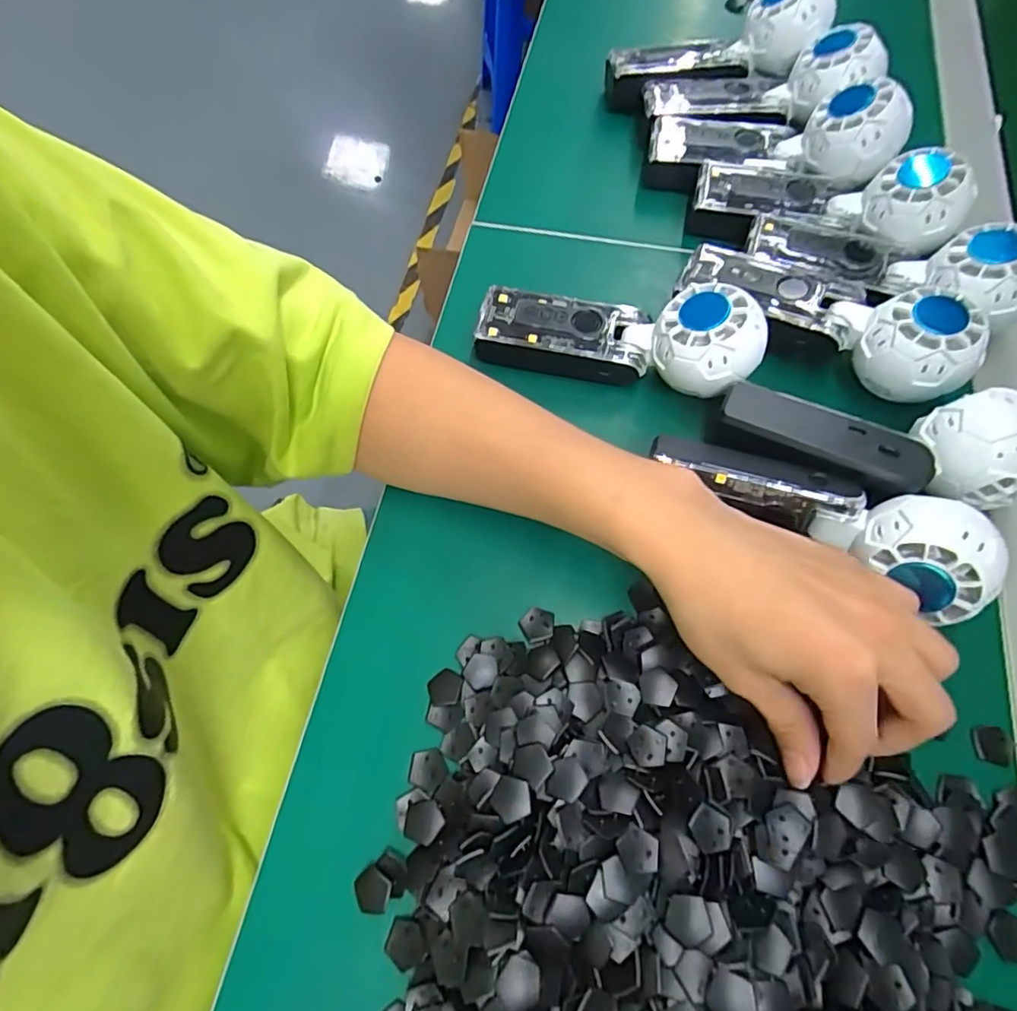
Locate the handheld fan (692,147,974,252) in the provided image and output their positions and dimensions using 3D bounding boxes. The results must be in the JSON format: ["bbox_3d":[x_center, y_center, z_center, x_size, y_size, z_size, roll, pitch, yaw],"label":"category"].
[{"bbox_3d":[0.210,-0.210,0.374,0.162,0.038,0.055,16,68,8],"label":"handheld fan"}]

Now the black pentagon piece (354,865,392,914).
[{"bbox_3d":[-0.063,0.178,0.264,0.018,0.004,0.017,39,73,16],"label":"black pentagon piece"}]

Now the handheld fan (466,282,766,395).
[{"bbox_3d":[0.063,-0.108,0.345,0.168,0.051,0.056,16,68,8],"label":"handheld fan"}]

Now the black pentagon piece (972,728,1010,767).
[{"bbox_3d":[0.236,0.117,0.280,0.015,0.004,0.016,8,67,5],"label":"black pentagon piece"}]

